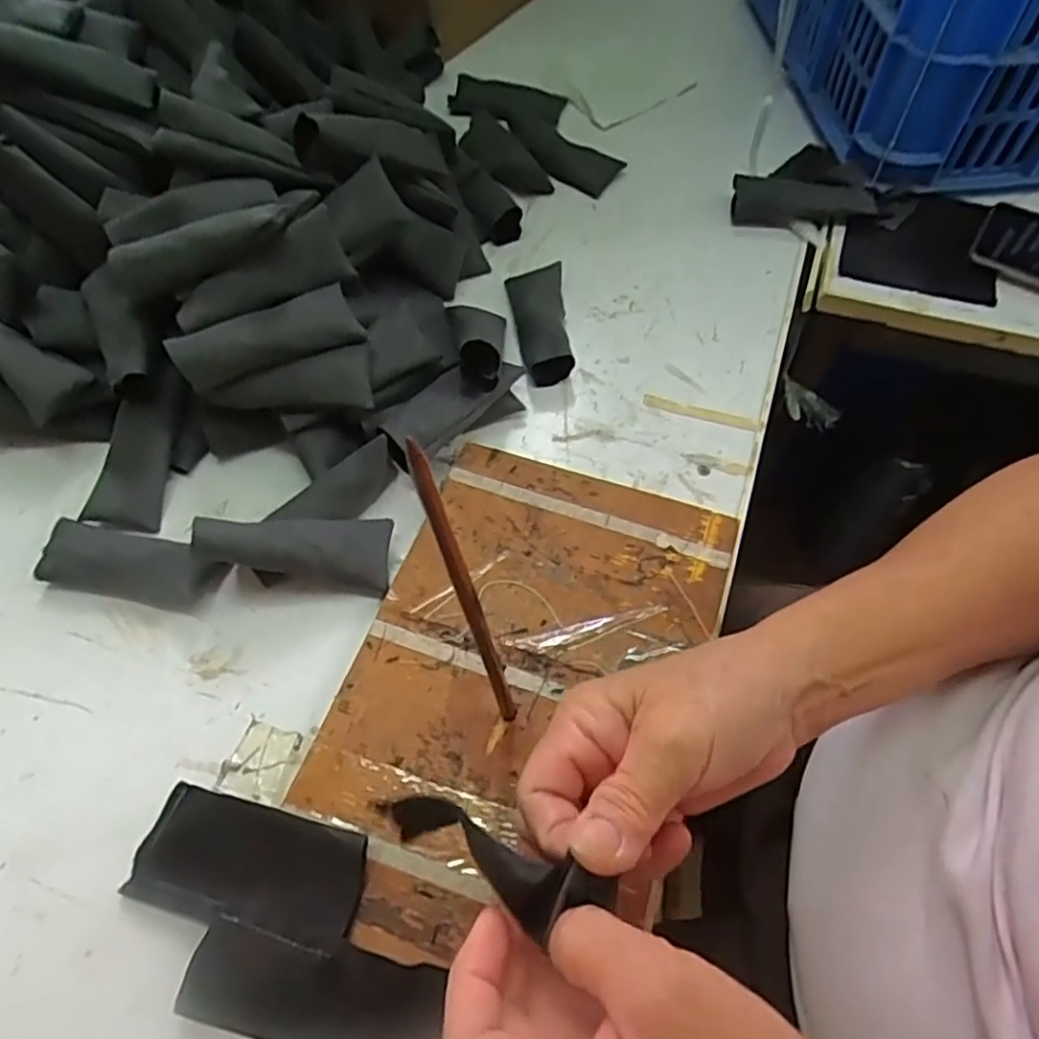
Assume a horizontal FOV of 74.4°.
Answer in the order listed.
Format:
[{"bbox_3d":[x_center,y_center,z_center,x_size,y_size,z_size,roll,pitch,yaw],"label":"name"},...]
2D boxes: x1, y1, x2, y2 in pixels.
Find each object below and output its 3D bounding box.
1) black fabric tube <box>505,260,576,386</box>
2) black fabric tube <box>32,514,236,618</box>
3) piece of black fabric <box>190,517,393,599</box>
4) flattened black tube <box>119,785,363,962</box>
[{"bbox_3d":[0.014,-0.142,0.483,0.037,0.025,0.102,-5,60,-1],"label":"black fabric tube"},{"bbox_3d":[-0.226,0.025,0.400,0.102,0.021,0.039,10,61,7],"label":"black fabric tube"},{"bbox_3d":[-0.125,0.016,0.382,0.103,0.016,0.040,9,58,-20],"label":"piece of black fabric"},{"bbox_3d":[-0.128,0.158,0.315,0.116,0.013,0.050,3,59,19],"label":"flattened black tube"}]

